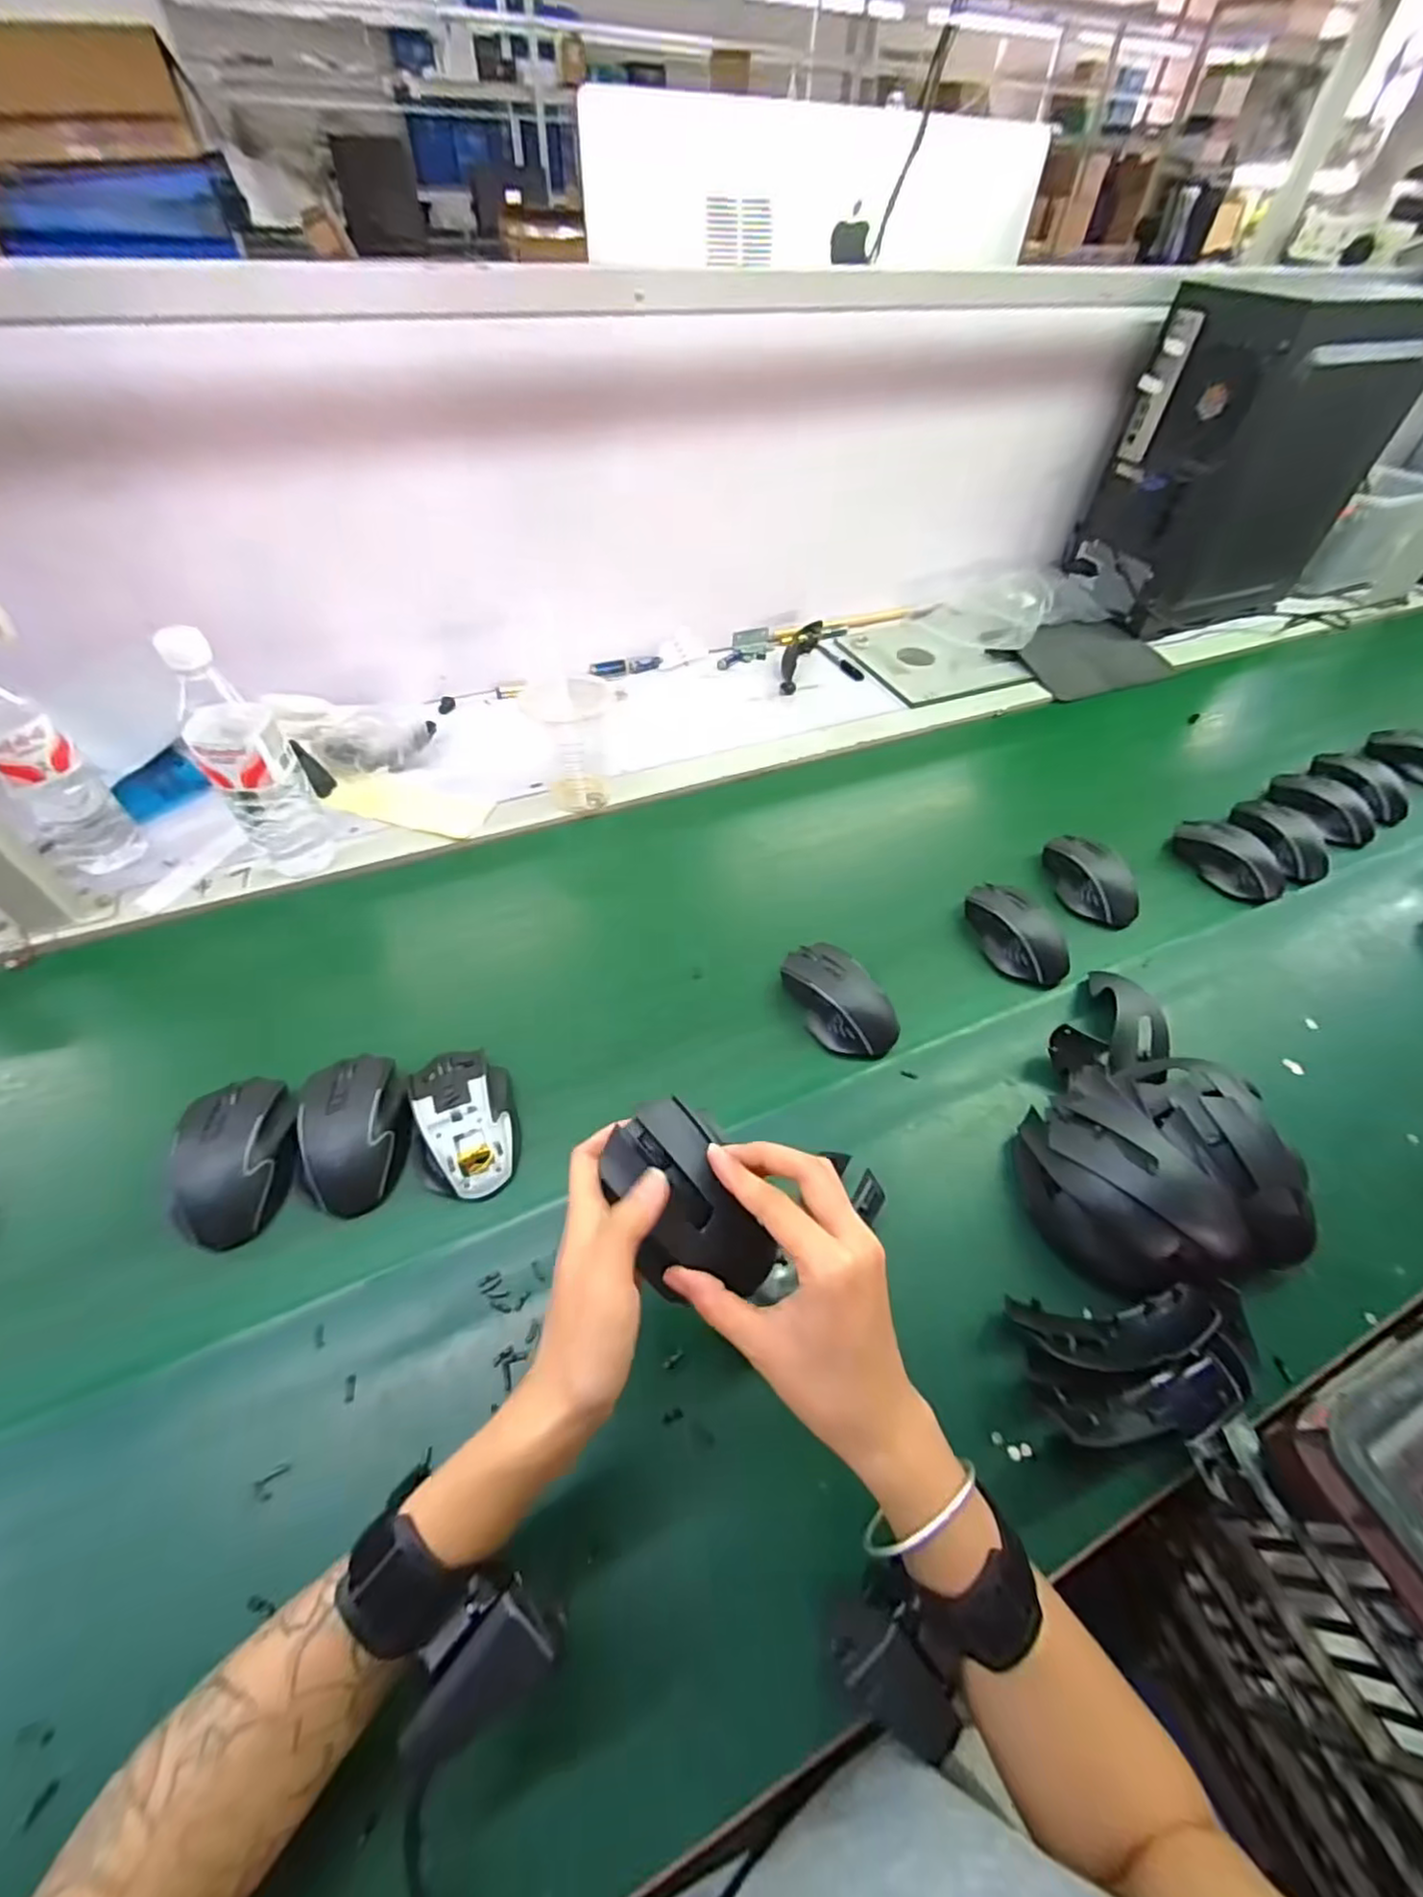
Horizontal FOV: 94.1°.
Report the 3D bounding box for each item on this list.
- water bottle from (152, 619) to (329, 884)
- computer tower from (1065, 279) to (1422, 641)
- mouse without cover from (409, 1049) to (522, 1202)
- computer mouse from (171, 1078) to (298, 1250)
[{"bbox_3d":[-0.401,-0.155,0.584,0.071,0.223,0.069,-30,58,-24],"label":"water bottle"},{"bbox_3d":[0.787,-0.712,0.996,0.361,0.370,0.217,-21,55,-18],"label":"computer tower"},{"bbox_3d":[-0.184,0.129,0.494,0.074,0.051,0.109,-9,52,-10],"label":"mouse without cover"},{"bbox_3d":[-0.334,0.147,0.469,0.078,0.049,0.116,-9,52,-10],"label":"computer mouse"}]

